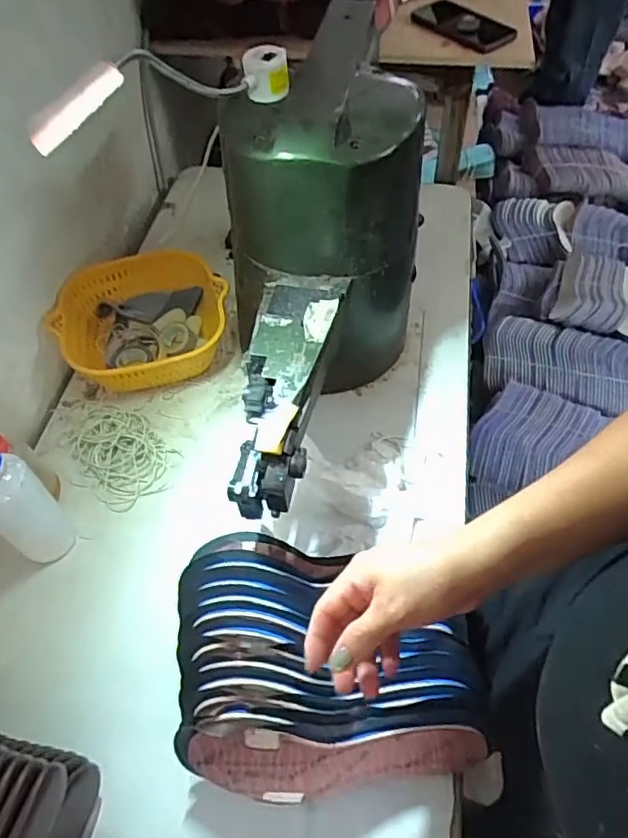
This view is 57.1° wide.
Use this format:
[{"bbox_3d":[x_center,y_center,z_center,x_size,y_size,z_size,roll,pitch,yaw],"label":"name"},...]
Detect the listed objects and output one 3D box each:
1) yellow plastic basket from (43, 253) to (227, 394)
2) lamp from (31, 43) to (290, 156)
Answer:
[{"bbox_3d":[-0.222,-0.123,0.771,0.212,0.085,0.200,-8,55,-3],"label":"yellow plastic basket"},{"bbox_3d":[-0.090,-0.247,0.427,0.051,0.046,0.313,14,37,12],"label":"lamp"}]

